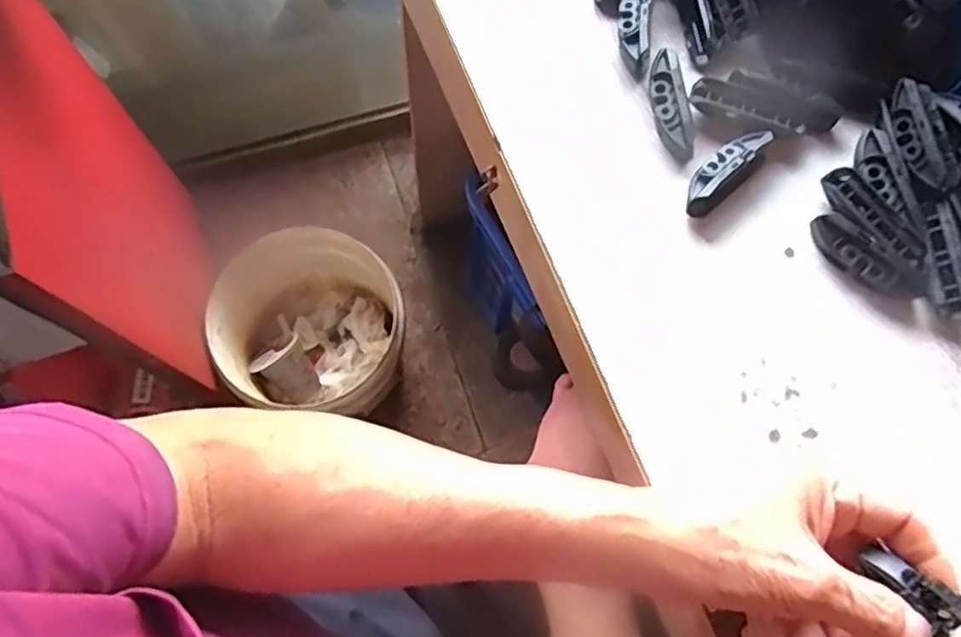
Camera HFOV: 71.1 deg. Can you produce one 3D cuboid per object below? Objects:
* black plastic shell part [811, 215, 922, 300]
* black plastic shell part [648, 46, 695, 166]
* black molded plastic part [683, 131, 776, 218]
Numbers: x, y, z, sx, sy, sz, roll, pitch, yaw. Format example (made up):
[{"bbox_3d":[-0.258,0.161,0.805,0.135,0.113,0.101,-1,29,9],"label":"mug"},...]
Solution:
[{"bbox_3d":[0.223,-0.033,0.390,0.069,0.020,0.015,40,75,10],"label":"black plastic shell part"},{"bbox_3d":[0.117,-0.133,0.418,0.018,0.019,0.069,-7,73,-4],"label":"black plastic shell part"},{"bbox_3d":[0.147,-0.089,0.406,0.064,0.022,0.023,-42,78,-13],"label":"black molded plastic part"}]

